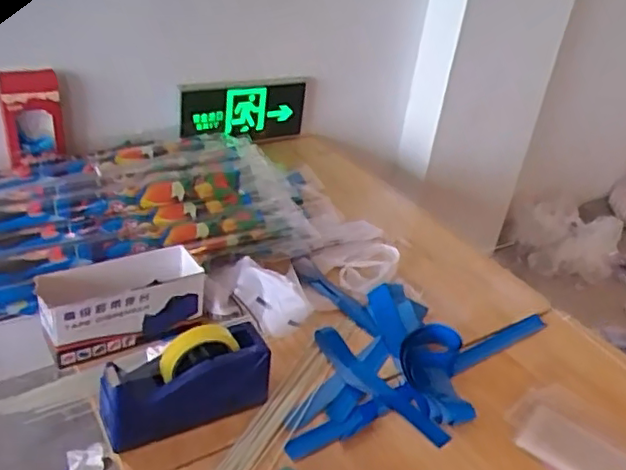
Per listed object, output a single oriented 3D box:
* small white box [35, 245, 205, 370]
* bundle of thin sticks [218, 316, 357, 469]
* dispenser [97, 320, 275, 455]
[{"bbox_3d":[-0.269,0.094,0.879,0.216,0.098,0.083,-15,40,-31],"label":"small white box"},{"bbox_3d":[-0.024,0.224,0.854,0.054,0.013,0.373,20,35,18],"label":"bundle of thin sticks"},{"bbox_3d":[-0.156,0.185,0.771,0.205,0.128,0.063,-16,40,-31],"label":"dispenser"}]

